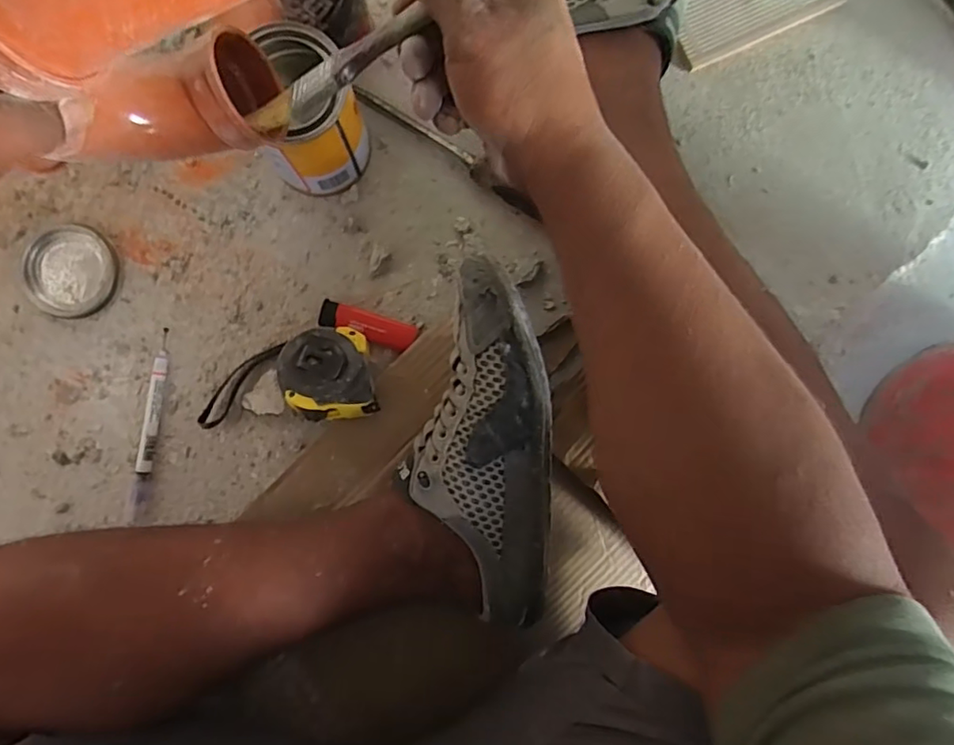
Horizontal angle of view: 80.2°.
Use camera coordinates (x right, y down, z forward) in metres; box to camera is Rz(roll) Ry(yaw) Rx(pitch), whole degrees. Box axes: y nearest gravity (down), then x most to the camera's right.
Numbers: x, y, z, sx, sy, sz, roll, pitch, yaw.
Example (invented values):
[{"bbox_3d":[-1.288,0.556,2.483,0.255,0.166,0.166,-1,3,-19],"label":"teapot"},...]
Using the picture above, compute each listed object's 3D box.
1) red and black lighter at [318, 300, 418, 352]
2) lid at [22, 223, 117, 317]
[{"bbox_3d":[-0.090,-0.038,0.466,0.079,0.014,0.023,17,88,-1],"label":"red and black lighter"},{"bbox_3d":[-0.333,-0.084,0.466,0.070,0.007,0.074,0,88,-2],"label":"lid"}]

